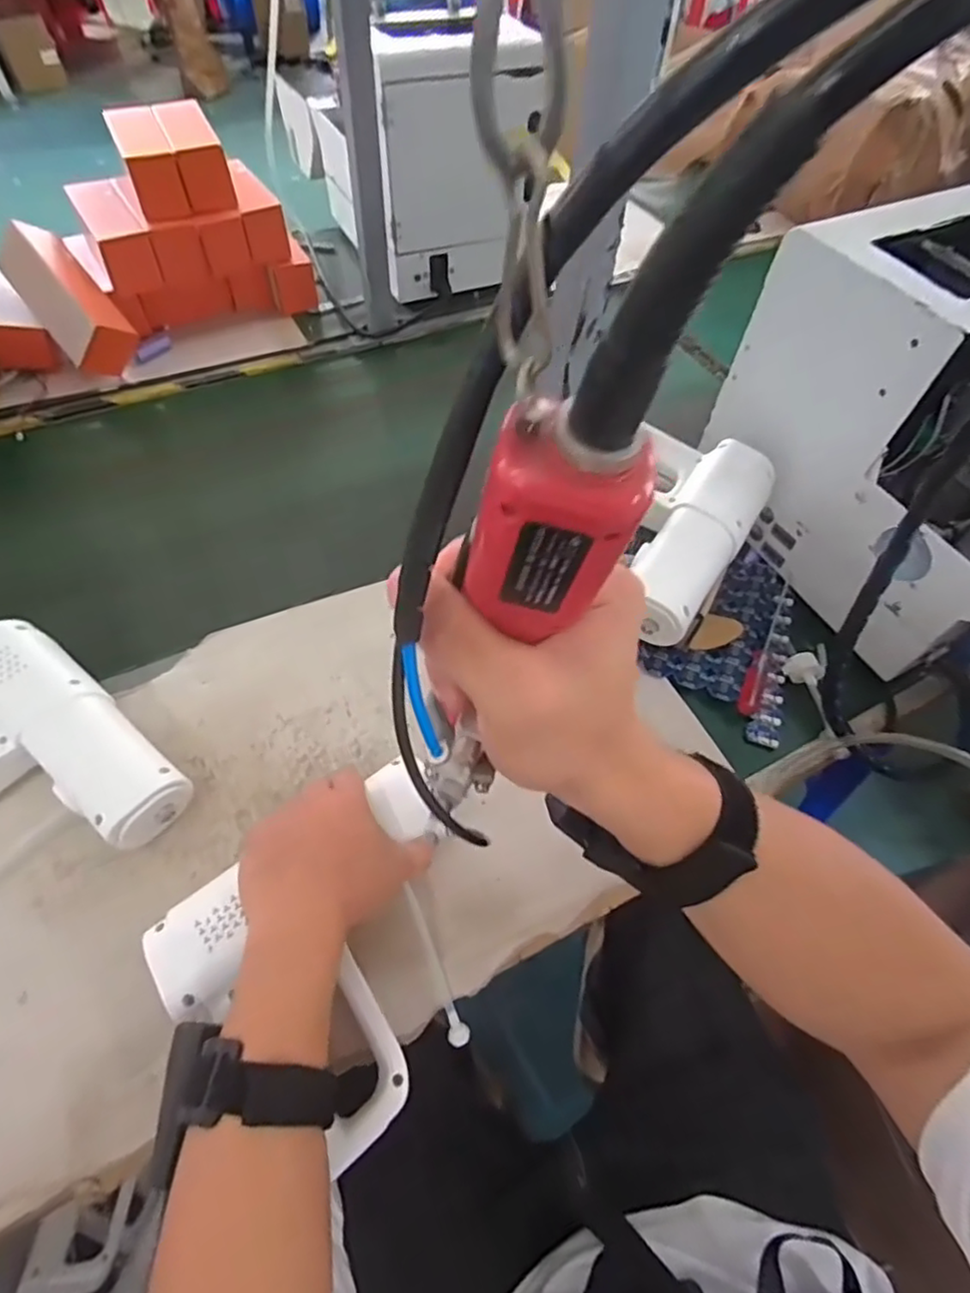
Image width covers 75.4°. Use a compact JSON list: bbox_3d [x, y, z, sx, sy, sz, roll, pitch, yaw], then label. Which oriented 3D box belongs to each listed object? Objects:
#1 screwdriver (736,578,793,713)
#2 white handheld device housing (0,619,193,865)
[{"bbox_3d":[0.266,-0.006,0.595,0.016,0.018,0.168,24,59,11],"label":"screwdriver"},{"bbox_3d":[-0.355,0.104,0.464,0.207,0.071,0.183,37,62,18],"label":"white handheld device housing"}]

